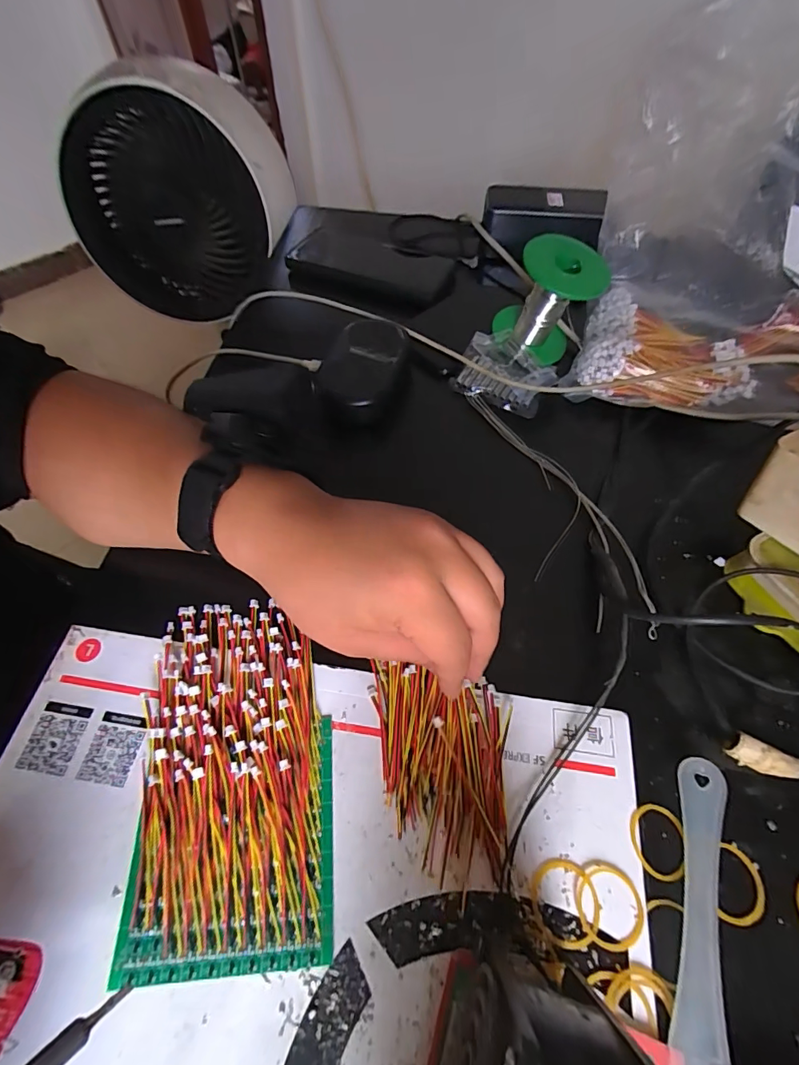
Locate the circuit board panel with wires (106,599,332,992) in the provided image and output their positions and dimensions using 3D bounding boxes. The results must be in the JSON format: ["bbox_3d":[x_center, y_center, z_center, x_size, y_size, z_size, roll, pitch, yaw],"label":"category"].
[{"bbox_3d":[-0.086,0.115,0.229,0.094,0.017,0.165,-7,60,-3],"label":"circuit board panel with wires"}]

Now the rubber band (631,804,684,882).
[{"bbox_3d":[0.125,0.149,0.217,0.025,0.004,0.030,11,60,8],"label":"rubber band"}]

